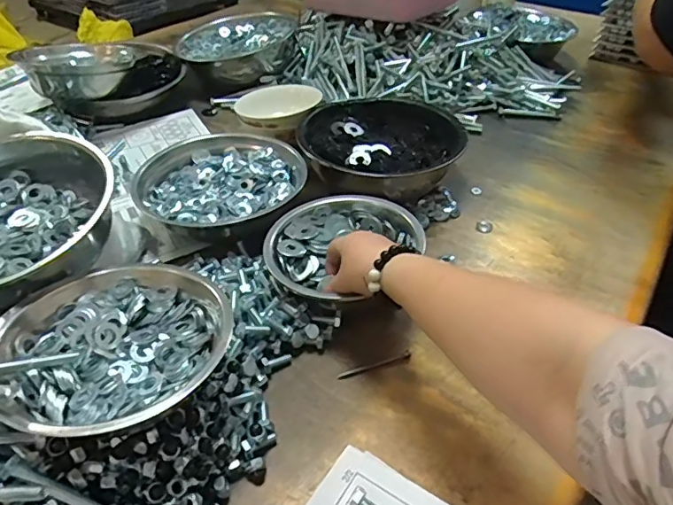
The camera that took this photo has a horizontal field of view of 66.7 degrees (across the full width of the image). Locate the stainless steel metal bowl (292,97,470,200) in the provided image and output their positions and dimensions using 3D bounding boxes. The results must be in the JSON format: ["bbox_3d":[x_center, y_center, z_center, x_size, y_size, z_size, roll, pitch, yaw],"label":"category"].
[{"bbox_3d":[0.060,-0.145,0.761,0.204,0.082,0.225,18,44,18],"label":"stainless steel metal bowl"}]

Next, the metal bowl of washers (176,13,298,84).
[{"bbox_3d":[-0.202,-0.420,1.042,0.230,0.072,0.214,0,41,0],"label":"metal bowl of washers"}]

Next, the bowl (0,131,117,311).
[{"bbox_3d":[-0.346,-0.041,0.512,0.194,0.083,0.209,0,41,0],"label":"bowl"}]

